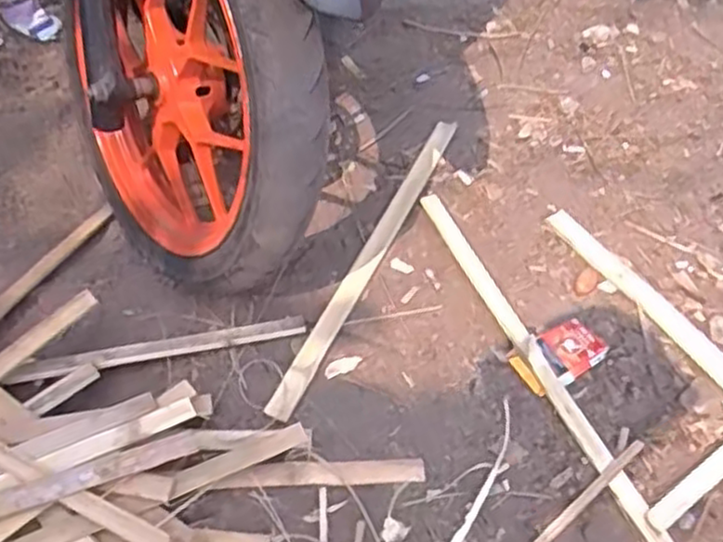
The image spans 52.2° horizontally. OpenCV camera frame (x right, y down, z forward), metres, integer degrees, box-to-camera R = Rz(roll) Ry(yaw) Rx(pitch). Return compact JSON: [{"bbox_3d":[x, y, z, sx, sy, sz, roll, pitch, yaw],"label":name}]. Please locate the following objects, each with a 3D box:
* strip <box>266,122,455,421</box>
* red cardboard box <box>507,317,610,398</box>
[{"bbox_3d":[0.017,-0.031,0.956,0.031,0.013,0.534,20,52,15],"label":"strip"},{"bbox_3d":[0.229,0.096,0.845,0.112,0.012,0.066,-26,55,-22],"label":"red cardboard box"}]

